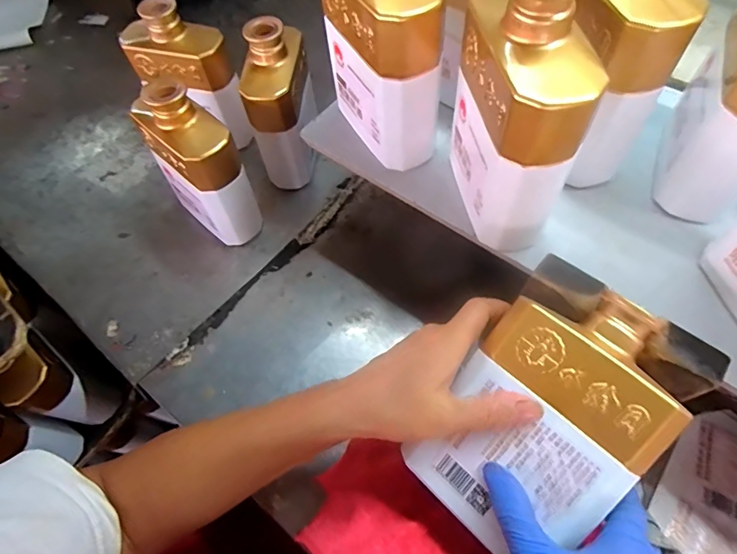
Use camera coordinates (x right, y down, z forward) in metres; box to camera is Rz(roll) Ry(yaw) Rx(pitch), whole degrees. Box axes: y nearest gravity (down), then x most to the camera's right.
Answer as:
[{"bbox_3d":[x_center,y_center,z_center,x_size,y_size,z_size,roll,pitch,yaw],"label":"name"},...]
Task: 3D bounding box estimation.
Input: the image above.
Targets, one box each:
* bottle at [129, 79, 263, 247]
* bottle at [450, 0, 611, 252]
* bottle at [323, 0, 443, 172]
[{"bbox_3d":[-0.171,-0.111,0.454,0.061,0.165,0.103,-38,64,-18],"label":"bottle"},{"bbox_3d":[0.092,-0.100,0.286,0.056,0.159,0.104,-15,63,-2],"label":"bottle"},{"bbox_3d":[0.009,-0.170,0.329,0.055,0.154,0.101,-30,65,-9],"label":"bottle"}]

